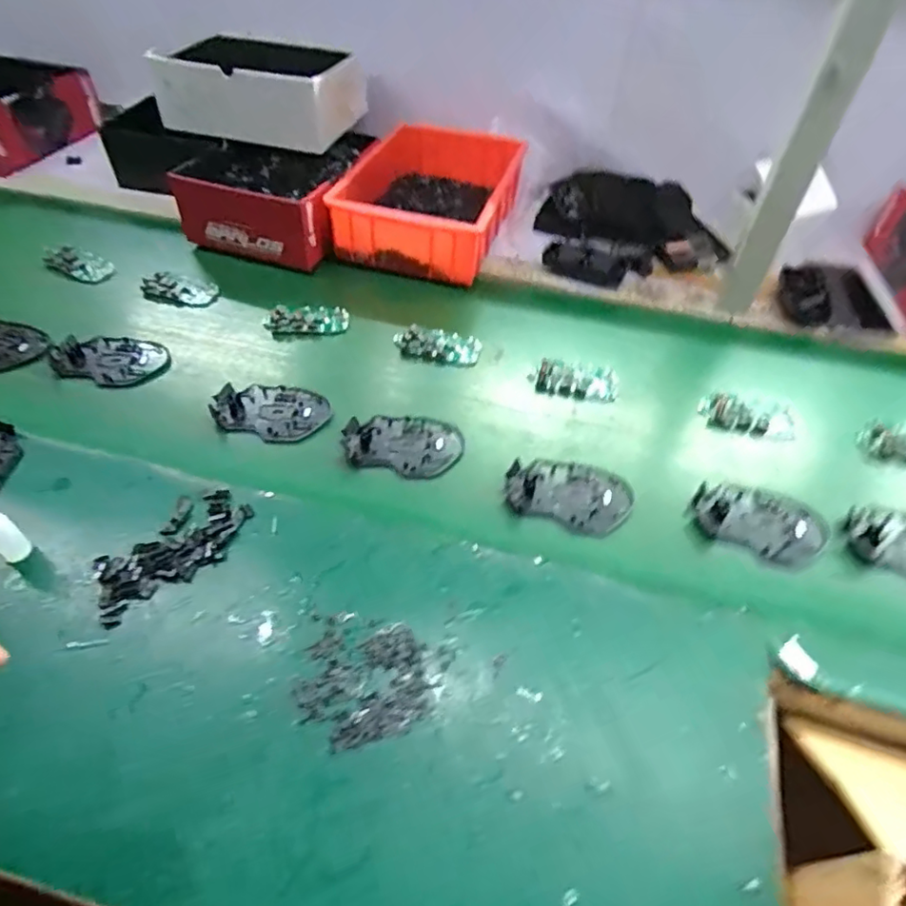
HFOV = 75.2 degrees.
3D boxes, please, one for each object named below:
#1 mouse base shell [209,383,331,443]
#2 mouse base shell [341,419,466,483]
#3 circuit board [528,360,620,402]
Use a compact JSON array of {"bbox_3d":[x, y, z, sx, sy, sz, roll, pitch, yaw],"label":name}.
[{"bbox_3d":[-0.188,-0.045,0.606,0.118,0.010,0.069,11,51,7],"label":"mouse base shell"},{"bbox_3d":[-0.049,-0.010,0.583,0.114,0.012,0.070,6,51,3],"label":"mouse base shell"},{"bbox_3d":[0.135,-0.082,0.654,0.095,0.013,0.050,9,51,6],"label":"circuit board"}]

